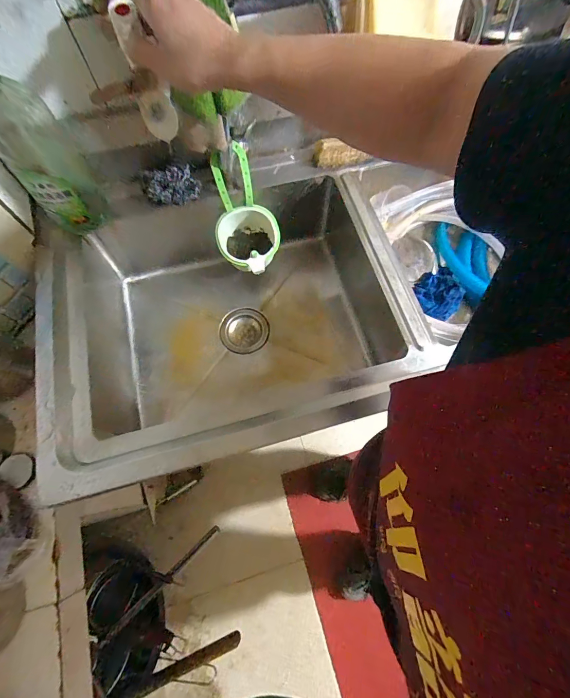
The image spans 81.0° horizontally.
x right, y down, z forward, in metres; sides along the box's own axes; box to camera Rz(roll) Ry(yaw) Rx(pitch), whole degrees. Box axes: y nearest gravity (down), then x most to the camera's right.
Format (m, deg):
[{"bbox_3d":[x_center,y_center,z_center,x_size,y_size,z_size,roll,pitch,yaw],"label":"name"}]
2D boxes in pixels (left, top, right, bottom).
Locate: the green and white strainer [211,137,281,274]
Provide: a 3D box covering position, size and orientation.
[{"bbox_3d":[-0.078,-0.255,0.683,0.121,0.190,0.178,-11,69,-4],"label":"green and white strainer"}]

